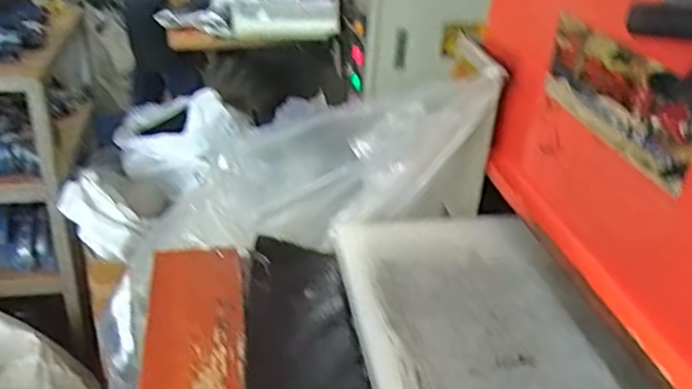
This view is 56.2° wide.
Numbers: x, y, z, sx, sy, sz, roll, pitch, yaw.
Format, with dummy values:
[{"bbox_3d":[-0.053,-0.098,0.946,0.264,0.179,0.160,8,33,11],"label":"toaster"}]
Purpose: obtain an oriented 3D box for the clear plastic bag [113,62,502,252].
[{"bbox_3d":[-0.023,-0.048,1.090,0.616,0.194,0.265,-15,19,35],"label":"clear plastic bag"}]

